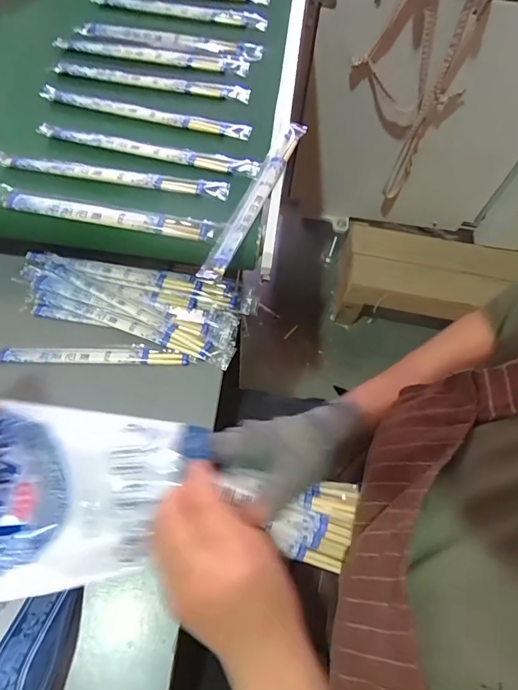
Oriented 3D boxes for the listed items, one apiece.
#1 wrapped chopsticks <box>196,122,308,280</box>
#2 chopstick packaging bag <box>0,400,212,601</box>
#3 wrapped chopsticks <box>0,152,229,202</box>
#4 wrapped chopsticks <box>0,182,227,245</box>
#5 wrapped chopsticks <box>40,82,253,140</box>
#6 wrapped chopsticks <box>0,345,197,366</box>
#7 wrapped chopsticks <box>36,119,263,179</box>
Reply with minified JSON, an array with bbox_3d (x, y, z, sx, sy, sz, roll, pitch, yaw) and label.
[{"bbox_3d":[-0.001,-0.150,0.416,0.022,0.010,0.215,23,66,8],"label":"wrapped chopsticks"},{"bbox_3d":[-0.170,0.103,0.294,0.231,0.044,0.142,4,65,-1],"label":"chopstick packaging bag"},{"bbox_3d":[-0.145,-0.169,0.413,0.229,0.006,0.021,7,64,0],"label":"wrapped chopsticks"},{"bbox_3d":[-0.145,-0.124,0.399,0.219,0.012,0.025,9,65,1],"label":"wrapped chopsticks"},{"bbox_3d":[-0.123,-0.253,0.454,0.228,0.004,0.022,12,65,3],"label":"wrapped chopsticks"},{"bbox_3d":[-0.173,0.010,0.430,0.207,0.009,0.021,0,65,-3],"label":"wrapped chopsticks"},{"bbox_3d":[-0.113,-0.204,0.431,0.228,0.006,0.023,12,65,3],"label":"wrapped chopsticks"}]

